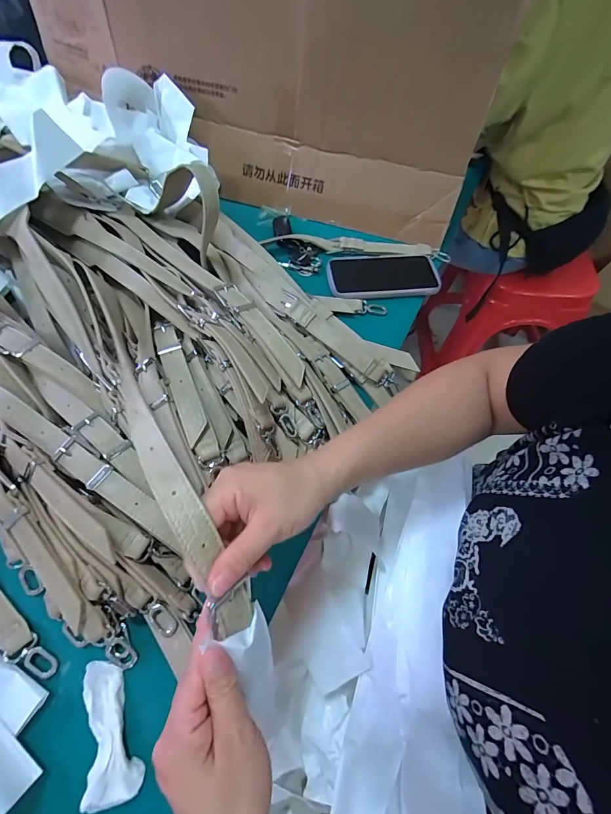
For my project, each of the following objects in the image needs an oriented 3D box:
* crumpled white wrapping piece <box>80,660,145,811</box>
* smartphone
[{"bbox_3d":[-0.159,0.262,0.301,0.040,0.009,0.095,-13,63,-10],"label":"crumpled white wrapping piece"},{"bbox_3d":[0.120,-0.206,0.561,0.171,0.019,0.091,-5,62,-6],"label":"smartphone"}]

